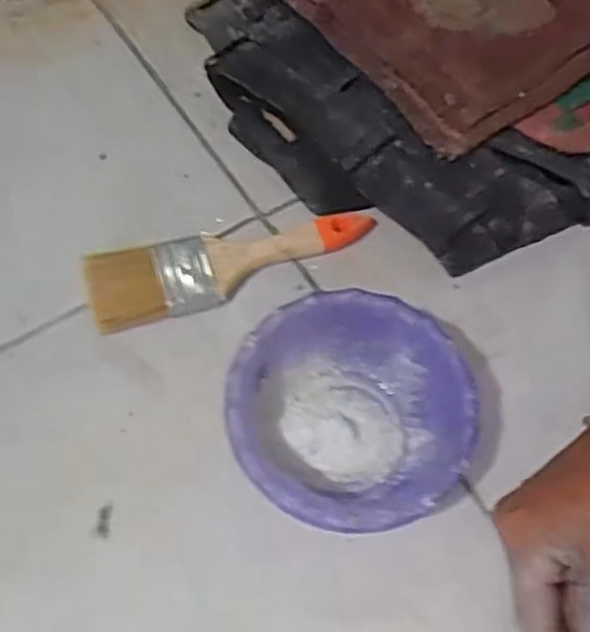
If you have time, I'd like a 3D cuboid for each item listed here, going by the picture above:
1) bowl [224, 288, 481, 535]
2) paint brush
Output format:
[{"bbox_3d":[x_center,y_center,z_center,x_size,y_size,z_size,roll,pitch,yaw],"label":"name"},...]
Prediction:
[{"bbox_3d":[0.027,0.056,0.421,0.122,0.060,0.125,1,63,-3],"label":"bowl"},{"bbox_3d":[-0.039,-0.036,0.490,0.181,0.015,0.052,-17,65,-11],"label":"paint brush"}]

